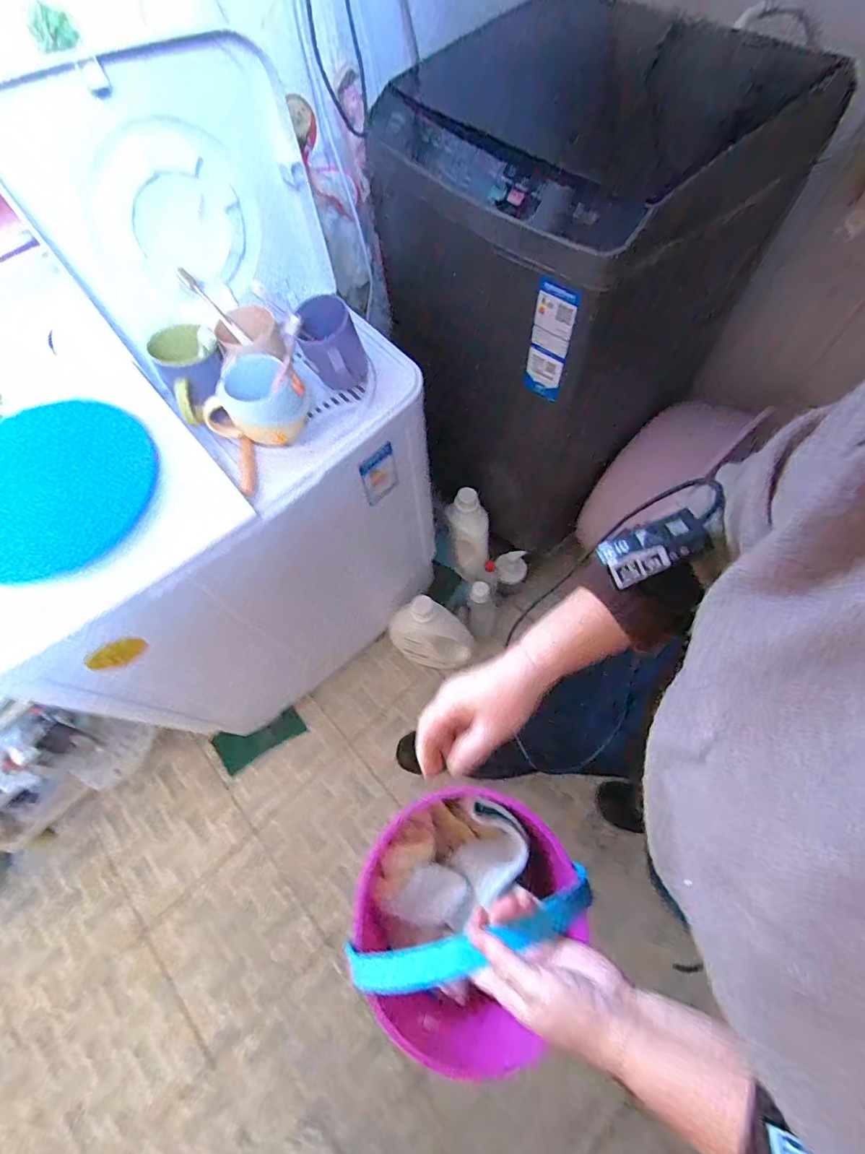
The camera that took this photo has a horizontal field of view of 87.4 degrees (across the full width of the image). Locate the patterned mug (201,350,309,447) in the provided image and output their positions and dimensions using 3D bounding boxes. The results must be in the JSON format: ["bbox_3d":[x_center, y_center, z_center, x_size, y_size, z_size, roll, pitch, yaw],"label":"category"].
[{"bbox_3d":[-0.227,-0.230,0.612,0.123,0.095,0.101,9,66,9],"label":"patterned mug"}]

